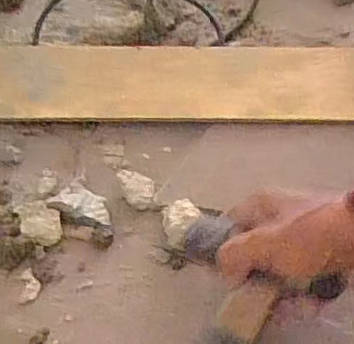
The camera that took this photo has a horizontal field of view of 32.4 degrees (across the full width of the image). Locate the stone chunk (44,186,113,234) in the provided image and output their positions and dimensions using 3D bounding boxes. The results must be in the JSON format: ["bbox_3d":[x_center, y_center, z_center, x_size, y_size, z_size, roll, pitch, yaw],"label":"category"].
[{"bbox_3d":[-0.077,0.029,0.497,0.055,0.012,0.033,10,52,7],"label":"stone chunk"}]

